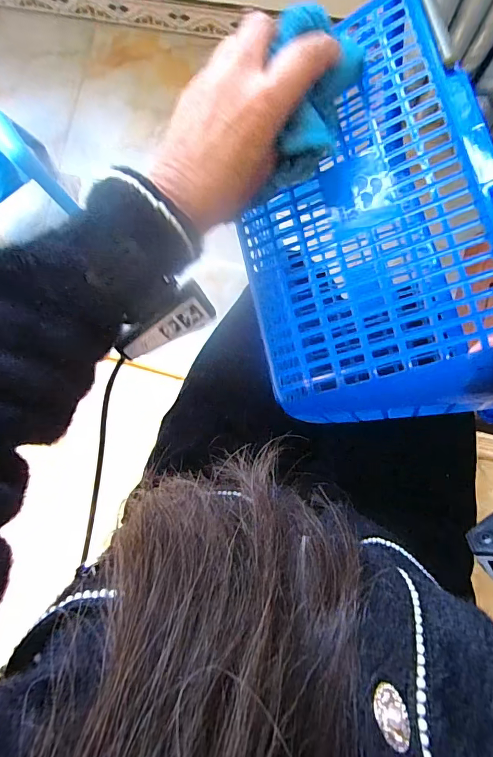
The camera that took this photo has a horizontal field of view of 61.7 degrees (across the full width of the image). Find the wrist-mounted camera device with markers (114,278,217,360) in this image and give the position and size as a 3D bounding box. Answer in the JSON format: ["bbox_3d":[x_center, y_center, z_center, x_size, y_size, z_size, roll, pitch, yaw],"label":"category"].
[{"bbox_3d":[-0.058,-0.041,0.285,0.070,0.017,0.032,-28,129,3],"label":"wrist-mounted camera device with markers"}]

